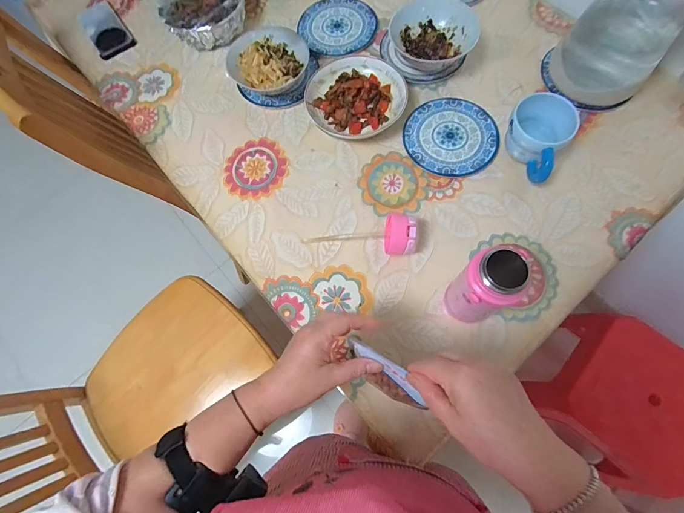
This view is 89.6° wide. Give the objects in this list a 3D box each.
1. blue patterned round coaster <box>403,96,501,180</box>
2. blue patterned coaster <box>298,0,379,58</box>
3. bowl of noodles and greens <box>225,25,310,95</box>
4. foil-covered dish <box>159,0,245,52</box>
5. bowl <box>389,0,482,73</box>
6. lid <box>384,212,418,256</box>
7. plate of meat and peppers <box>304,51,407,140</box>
[{"bbox_3d":[0.194,-0.215,0.616,0.160,0.011,0.161,-1,71,2],"label":"blue patterned round coaster"},{"bbox_3d":[-0.007,-0.483,0.721,0.156,0.009,0.157,-1,71,2],"label":"blue patterned coaster"},{"bbox_3d":[-0.137,-0.365,0.660,0.140,0.063,0.136,-1,71,4],"label":"bowl of noodles and greens"},{"bbox_3d":[-0.283,-0.519,0.723,0.163,0.060,0.172,-1,71,4],"label":"foil-covered dish"},{"bbox_3d":[0.168,-0.409,0.650,0.158,0.070,0.136,39,77,14],"label":"bowl"},{"bbox_3d":[0.091,-0.029,0.532,0.055,0.064,0.067,13,73,8],"label":"lid"},{"bbox_3d":[0.019,-0.294,0.635,0.166,0.042,0.172,-1,71,2],"label":"plate of meat and peppers"}]

